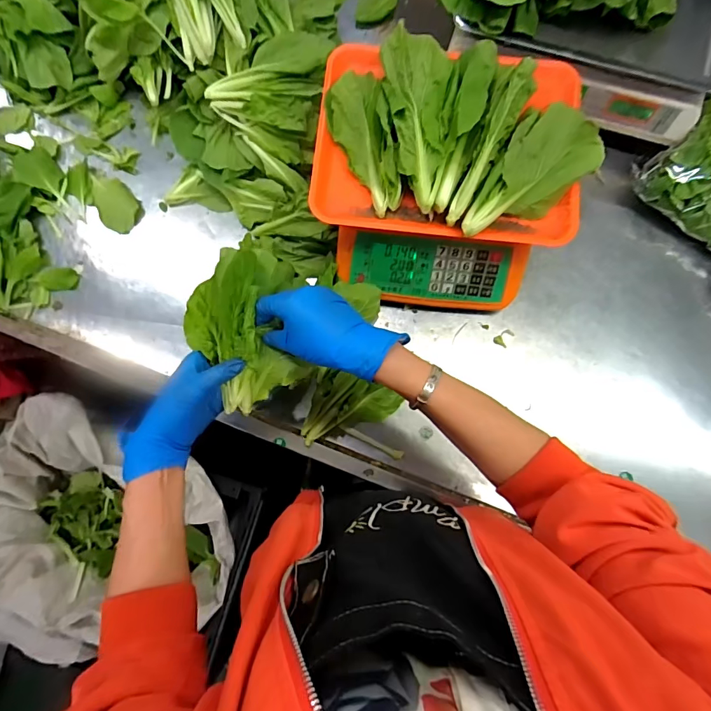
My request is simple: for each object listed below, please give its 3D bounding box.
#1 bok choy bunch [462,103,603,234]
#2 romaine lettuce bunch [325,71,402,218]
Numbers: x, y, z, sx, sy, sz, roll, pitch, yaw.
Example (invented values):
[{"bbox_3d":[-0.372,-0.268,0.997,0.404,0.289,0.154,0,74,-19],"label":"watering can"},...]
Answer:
[{"bbox_3d":[0.185,-0.195,0.465,0.174,0.054,0.081,-39,82,-6],"label":"bok choy bunch"},{"bbox_3d":[0.008,-0.247,0.470,0.059,0.053,0.172,-15,80,-2],"label":"romaine lettuce bunch"}]

